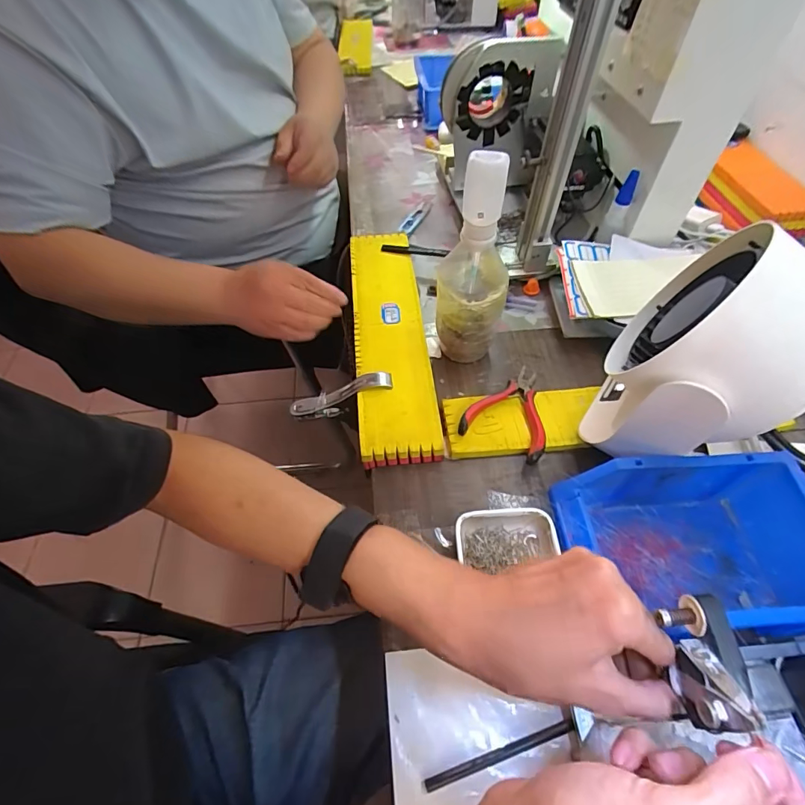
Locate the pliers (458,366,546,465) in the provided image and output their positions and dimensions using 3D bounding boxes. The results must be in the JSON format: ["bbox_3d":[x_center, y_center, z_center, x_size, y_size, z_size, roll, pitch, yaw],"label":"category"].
[{"bbox_3d":[0.117,0.005,0.451,0.082,0.021,0.101,25,59,17],"label":"pliers"}]

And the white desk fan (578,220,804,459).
[{"bbox_3d":[0.248,-0.034,0.364,0.126,0.200,0.158,27,60,20],"label":"white desk fan"}]

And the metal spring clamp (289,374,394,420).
[{"bbox_3d":[-0.065,-0.005,0.487,0.116,0.044,0.020,-21,54,19],"label":"metal spring clamp"}]

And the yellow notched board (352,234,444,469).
[{"bbox_3d":[-0.017,-0.091,0.530,0.080,0.019,0.356,-7,53,0],"label":"yellow notched board"}]

